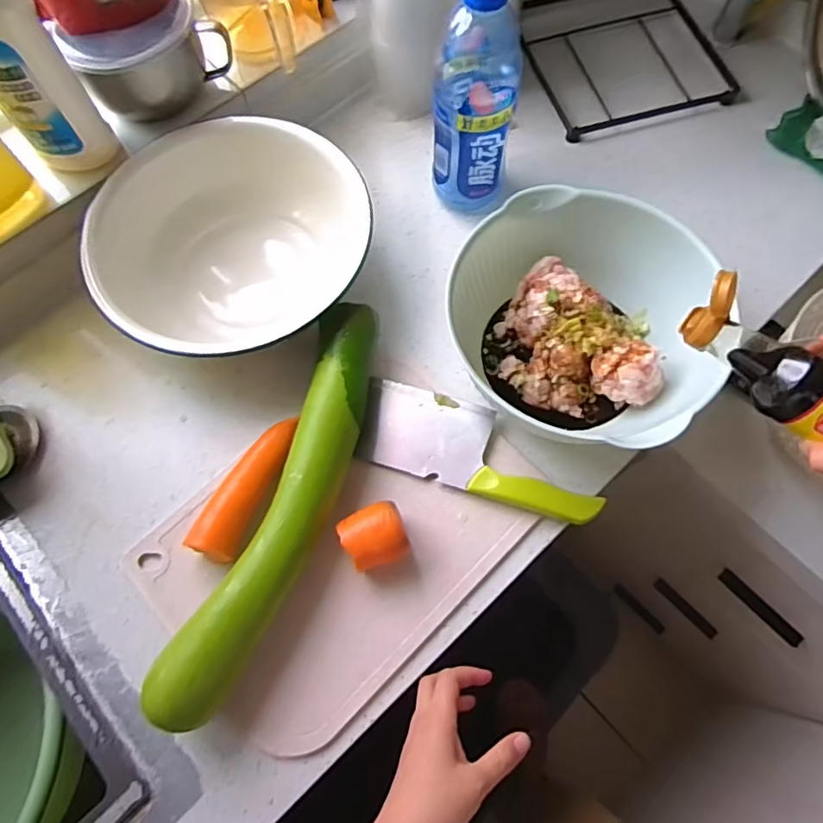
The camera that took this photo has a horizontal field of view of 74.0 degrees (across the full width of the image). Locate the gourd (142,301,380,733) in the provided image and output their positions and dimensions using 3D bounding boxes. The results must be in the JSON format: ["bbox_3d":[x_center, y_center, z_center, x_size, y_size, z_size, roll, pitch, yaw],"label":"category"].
[{"bbox_3d":[-0.111,0.081,0.501,0.070,0.068,0.378,18,71,8],"label":"gourd"}]

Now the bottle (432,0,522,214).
[{"bbox_3d":[0.069,-0.319,0.562,0.078,0.245,0.085,14,70,6],"label":"bottle"}]

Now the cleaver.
[{"bbox_3d":[0.067,0.037,0.541,0.237,0.017,0.087,16,71,7],"label":"cleaver"}]

